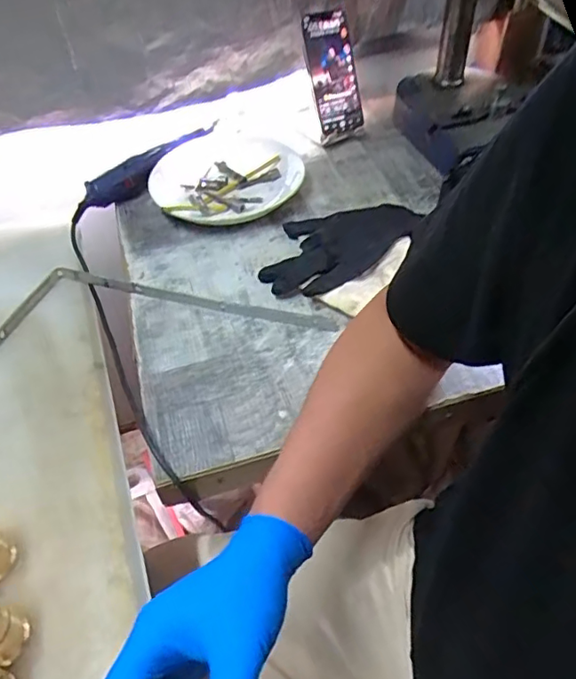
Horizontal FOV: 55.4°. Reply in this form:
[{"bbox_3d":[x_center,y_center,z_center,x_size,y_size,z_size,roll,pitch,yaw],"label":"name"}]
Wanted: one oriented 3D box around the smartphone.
[{"bbox_3d":[0.063,-0.359,0.740,0.073,0.146,0.011,-23,27,-21],"label":"smartphone"}]

